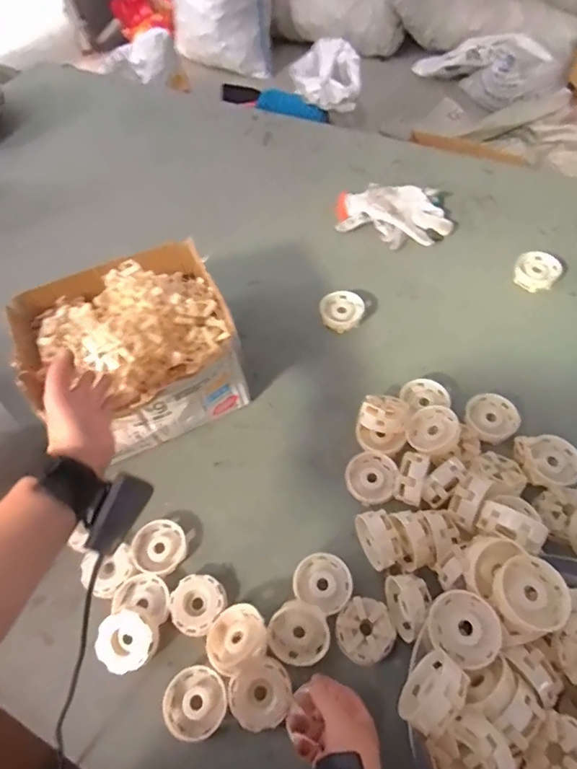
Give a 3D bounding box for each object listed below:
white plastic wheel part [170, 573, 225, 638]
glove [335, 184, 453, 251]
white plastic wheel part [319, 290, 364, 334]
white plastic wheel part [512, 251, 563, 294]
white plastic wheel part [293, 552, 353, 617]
[{"bbox_3d":[-0.109,0.265,0.600,0.060,0.023,0.066,-2,58,3],"label":"white plastic wheel part"},{"bbox_3d":[0.198,-0.321,0.944,0.215,0.030,0.143,7,59,8],"label":"glove"},{"bbox_3d":[0.090,-0.123,0.832,0.071,0.024,0.071,-2,67,4],"label":"white plastic wheel part"},{"bbox_3d":[0.424,-0.194,0.850,0.068,0.024,0.082,37,67,23],"label":"white plastic wheel part"},{"bbox_3d":[0.043,0.240,0.603,0.067,0.023,0.063,-2,58,3],"label":"white plastic wheel part"}]

